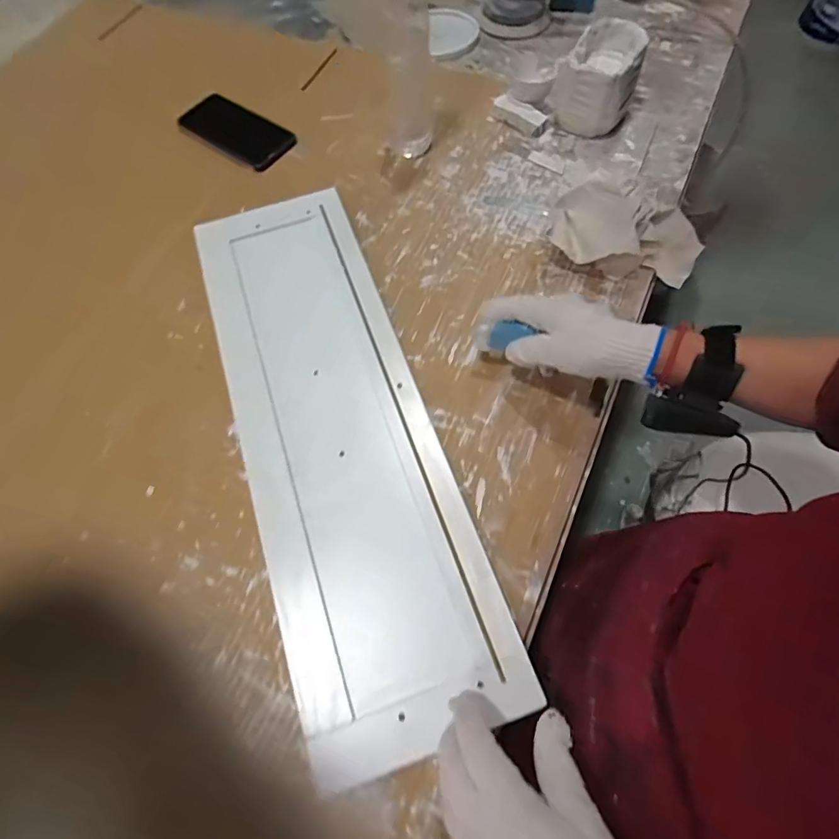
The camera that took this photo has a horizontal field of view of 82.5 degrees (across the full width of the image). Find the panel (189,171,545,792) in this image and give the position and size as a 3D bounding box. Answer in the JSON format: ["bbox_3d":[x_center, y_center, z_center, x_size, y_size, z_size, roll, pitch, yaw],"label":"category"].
[{"bbox_3d":[-0.088,-0.005,0.470,0.180,0.010,0.578,-19,67,-7],"label":"panel"}]

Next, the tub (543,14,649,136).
[{"bbox_3d":[0.223,-0.432,0.612,0.096,0.091,0.105,-1,66,1],"label":"tub"}]

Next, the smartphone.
[{"bbox_3d":[-0.255,-0.403,0.671,0.170,0.016,0.083,31,71,14],"label":"smartphone"}]

